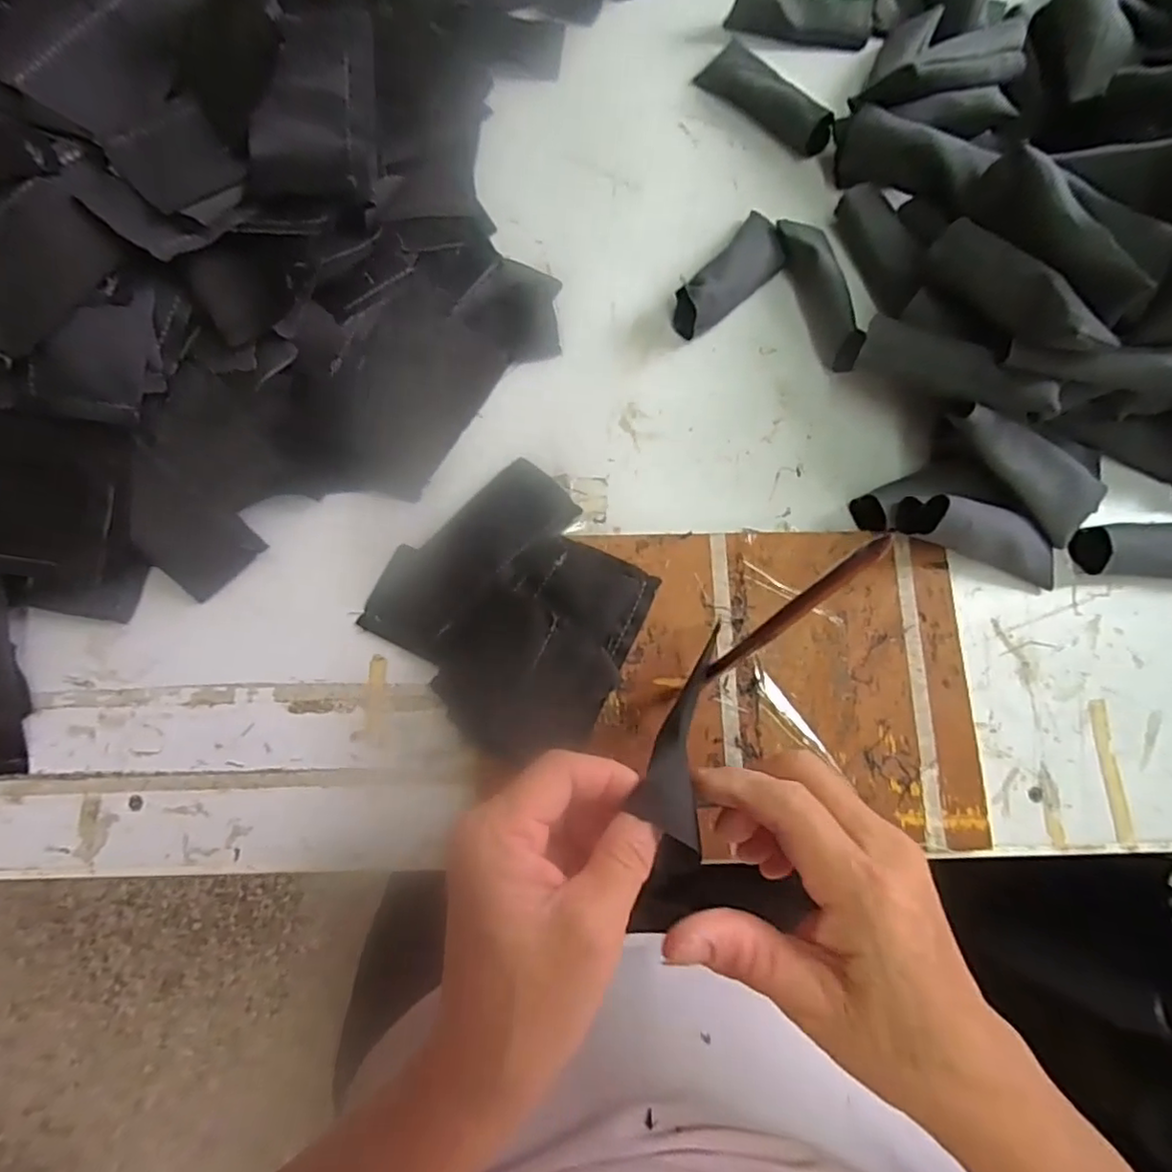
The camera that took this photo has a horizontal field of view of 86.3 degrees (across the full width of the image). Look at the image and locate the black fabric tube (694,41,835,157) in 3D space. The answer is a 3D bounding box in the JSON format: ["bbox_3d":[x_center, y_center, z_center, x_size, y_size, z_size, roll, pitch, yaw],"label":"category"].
[{"bbox_3d":[0.130,-0.349,0.445,0.031,0.026,0.103,-44,81,-10],"label":"black fabric tube"}]

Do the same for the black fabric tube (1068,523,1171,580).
[{"bbox_3d":[0.345,-0.019,0.364,0.105,0.033,0.037,-1,77,-1],"label":"black fabric tube"}]

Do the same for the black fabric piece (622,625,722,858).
[{"bbox_3d":[0.037,0.056,0.240,0.024,0.006,0.077,14,60,2],"label":"black fabric piece"}]

